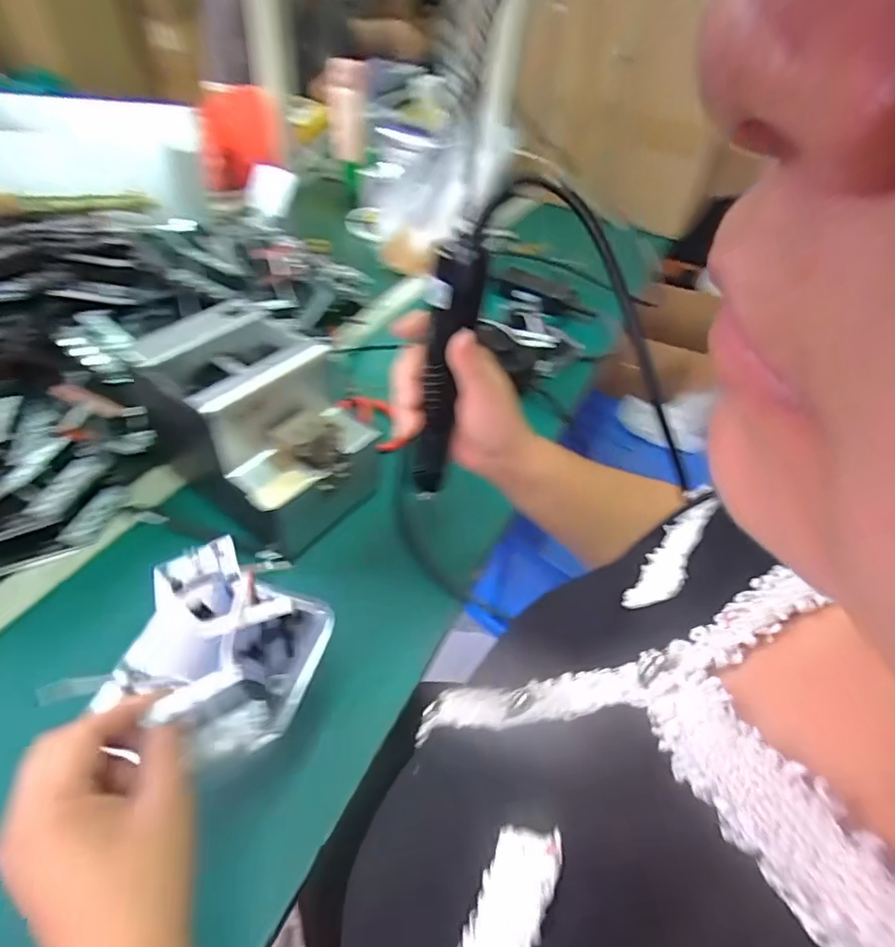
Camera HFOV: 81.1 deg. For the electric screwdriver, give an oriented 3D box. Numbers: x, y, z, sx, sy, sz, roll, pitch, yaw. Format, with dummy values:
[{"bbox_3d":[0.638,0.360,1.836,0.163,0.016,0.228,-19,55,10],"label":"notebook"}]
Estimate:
[{"bbox_3d":[-0.006,-0.063,0.377,0.024,0.201,0.033,36,46,27],"label":"electric screwdriver"}]

